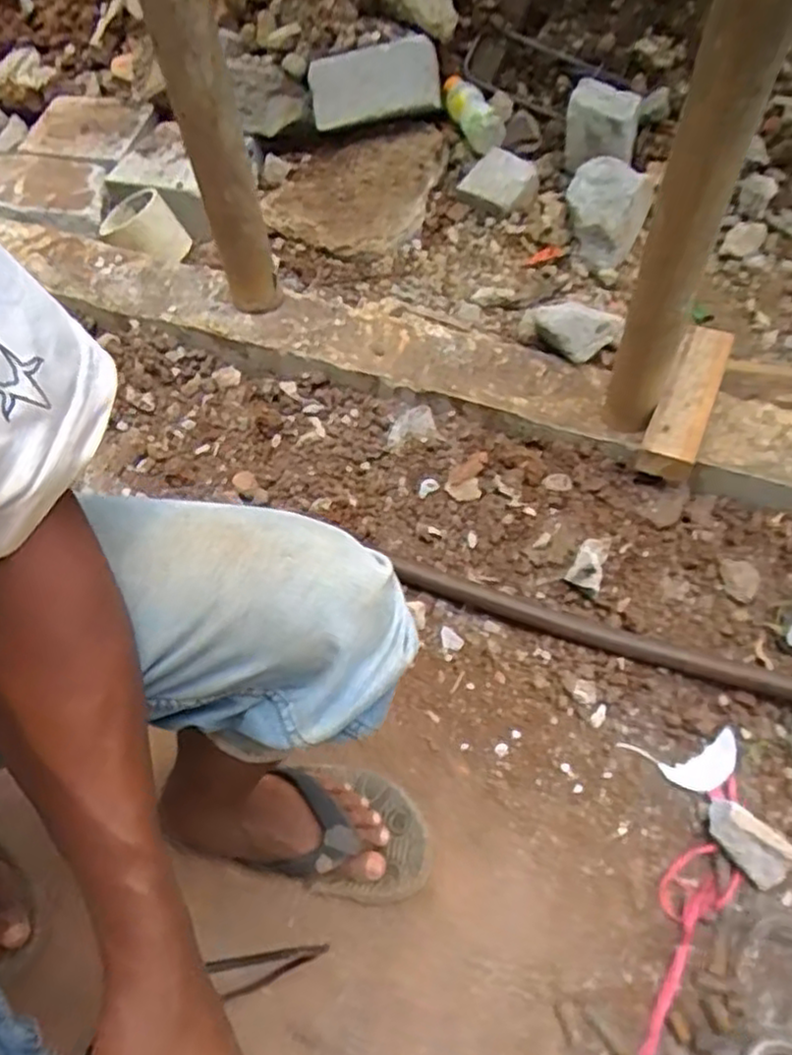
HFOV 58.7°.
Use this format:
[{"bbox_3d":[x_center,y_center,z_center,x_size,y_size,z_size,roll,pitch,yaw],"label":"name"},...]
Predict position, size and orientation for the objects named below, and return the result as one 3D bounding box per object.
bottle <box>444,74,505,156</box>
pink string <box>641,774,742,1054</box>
[{"bbox_3d":[0.120,-0.694,1.172,0.053,0.046,0.168,-29,80,-15],"label":"bottle"},{"bbox_3d":[0.244,0.395,0.626,0.074,0.037,0.379,24,62,16],"label":"pink string"}]

